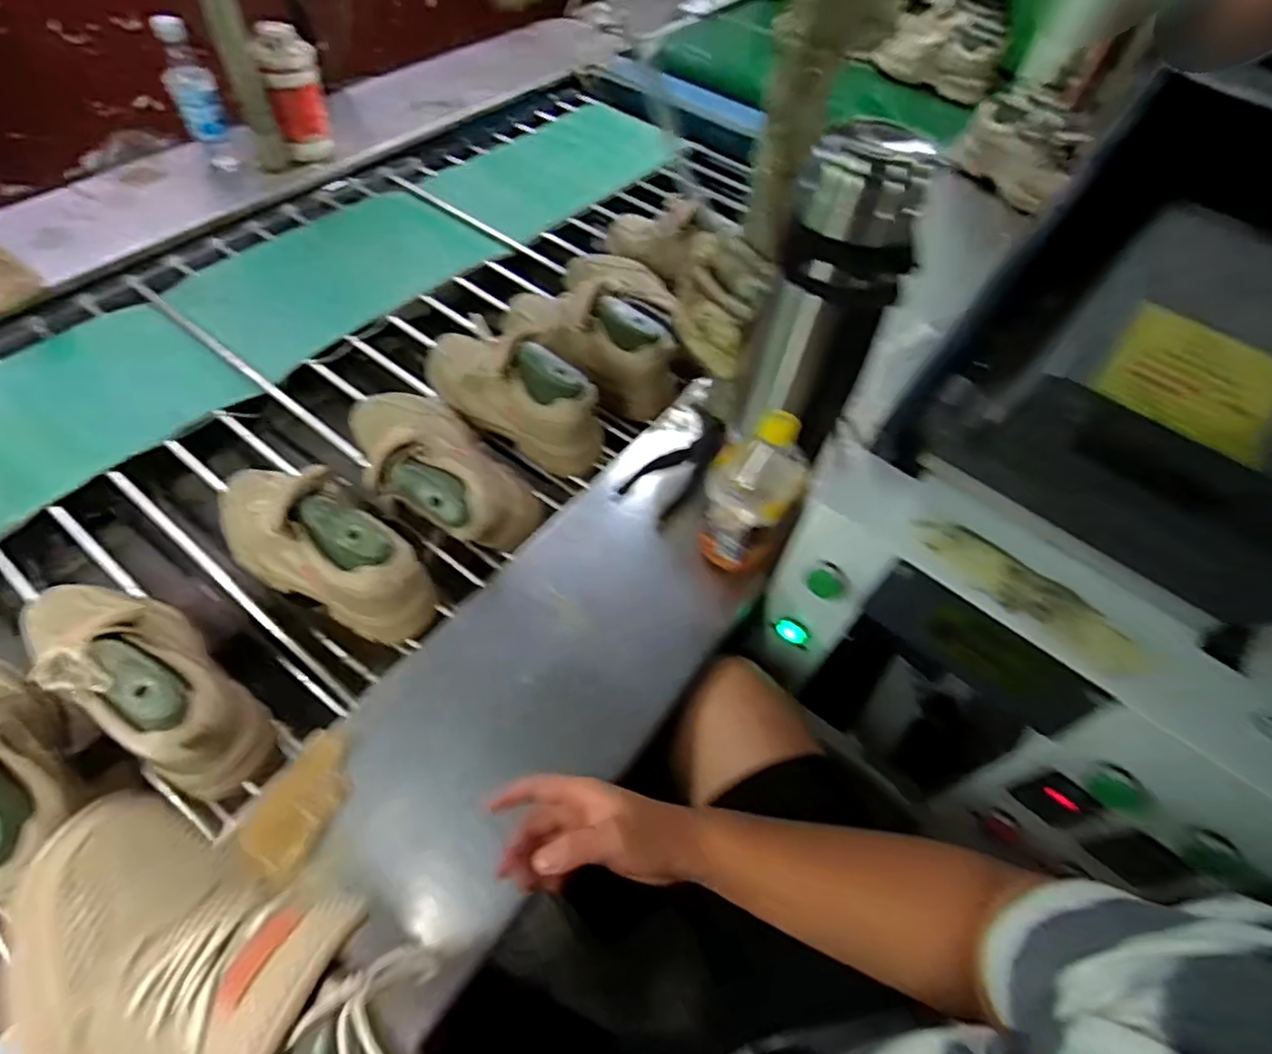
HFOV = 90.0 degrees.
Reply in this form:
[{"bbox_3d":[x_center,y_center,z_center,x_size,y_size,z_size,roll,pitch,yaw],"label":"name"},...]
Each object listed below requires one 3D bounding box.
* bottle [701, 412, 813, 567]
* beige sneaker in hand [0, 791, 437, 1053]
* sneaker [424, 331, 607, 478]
[{"bbox_3d":[0.123,-0.037,0.657,0.096,0.175,0.086,22,58,8],"label":"bottle"},{"bbox_3d":[-0.189,0.249,0.322,0.280,0.108,0.156,26,83,16],"label":"beige sneaker in hand"},{"bbox_3d":[-0.164,-0.189,0.824,0.290,0.123,0.096,33,60,15],"label":"sneaker"}]

